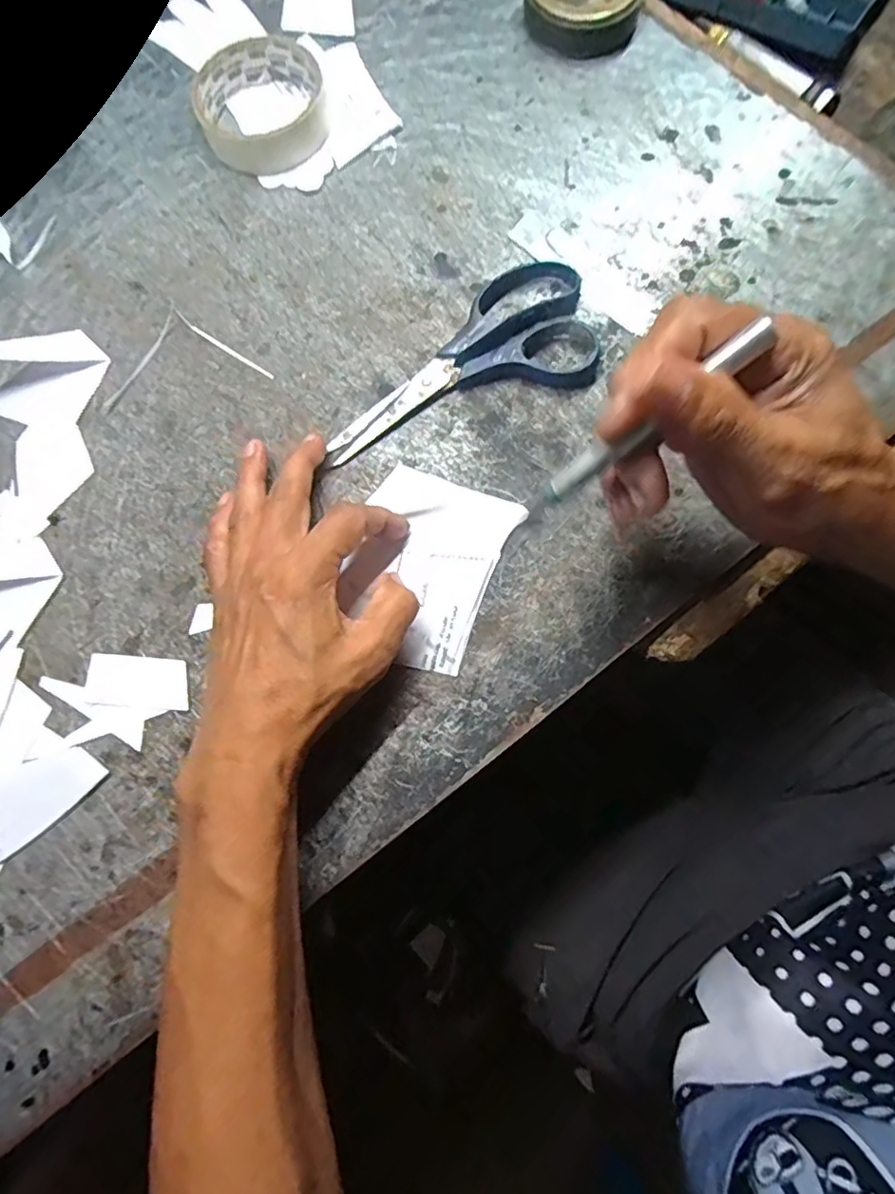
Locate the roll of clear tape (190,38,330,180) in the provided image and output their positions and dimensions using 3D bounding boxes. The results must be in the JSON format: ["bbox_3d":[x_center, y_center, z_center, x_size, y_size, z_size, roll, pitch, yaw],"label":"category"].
[{"bbox_3d":[-0.119,-0.316,0.374,0.081,0.024,0.083,0,76,1],"label":"roll of clear tape"}]

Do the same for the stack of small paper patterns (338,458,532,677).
[{"bbox_3d":[-0.013,-0.018,0.308,0.076,0.005,0.099,23,78,9],"label":"stack of small paper patterns"}]

